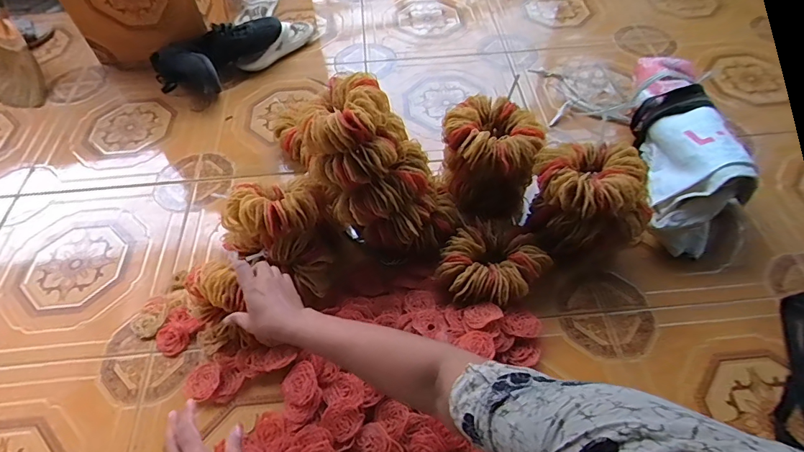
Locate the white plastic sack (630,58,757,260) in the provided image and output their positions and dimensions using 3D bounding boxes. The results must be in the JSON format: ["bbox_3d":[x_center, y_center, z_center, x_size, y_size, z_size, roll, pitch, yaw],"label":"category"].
[{"bbox_3d":[0.566,-0.164,0.862,0.180,0.126,0.460,9,56,8],"label":"white plastic sack"}]

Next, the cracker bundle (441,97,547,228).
[{"bbox_3d":[0.164,-0.118,0.834,0.138,0.178,0.178,-20,57,-12],"label":"cracker bundle"}]

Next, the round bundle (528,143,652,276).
[{"bbox_3d":[0.322,-0.032,0.761,0.184,0.170,0.147,-1,55,0],"label":"round bundle"}]

